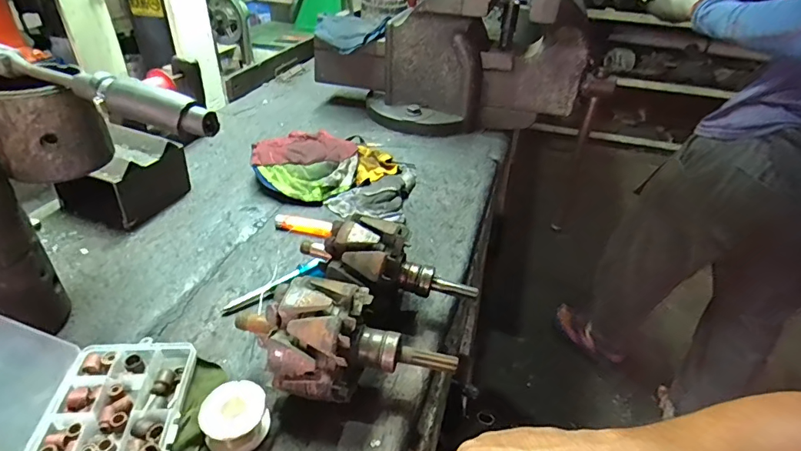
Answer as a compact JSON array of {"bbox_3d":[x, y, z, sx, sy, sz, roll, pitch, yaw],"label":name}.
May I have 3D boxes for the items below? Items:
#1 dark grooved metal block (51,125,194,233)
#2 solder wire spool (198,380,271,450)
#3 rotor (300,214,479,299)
[{"bbox_3d":[-0.384,-0.069,0.621,0.113,0.087,0.133,15,37,16],"label":"dark grooved metal block"},{"bbox_3d":[-0.141,0.165,0.386,0.051,0.032,0.050,2,35,-1],"label":"solder wire spool"},{"bbox_3d":[-0.013,0.037,0.487,0.186,0.078,0.093,2,56,-2],"label":"rotor"}]

